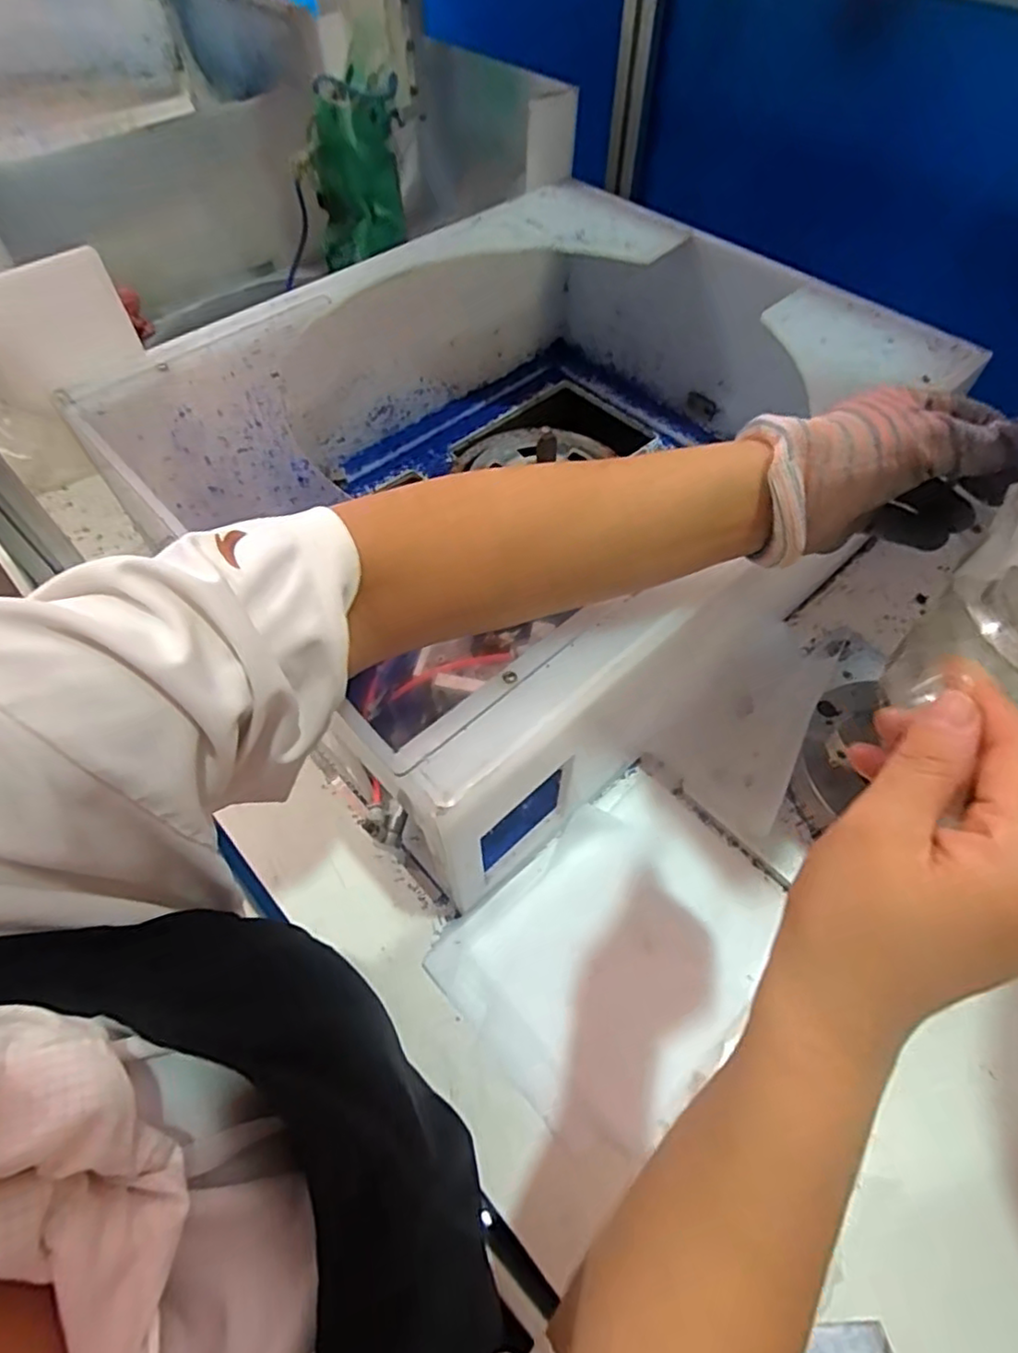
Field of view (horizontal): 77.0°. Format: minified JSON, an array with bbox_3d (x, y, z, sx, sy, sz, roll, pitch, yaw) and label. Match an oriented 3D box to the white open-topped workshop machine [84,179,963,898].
[{"bbox_3d":[0.022,-0.183,0.566,0.572,0.192,0.463,-39,65,-21],"label":"white open-topped workshop machine"}]

